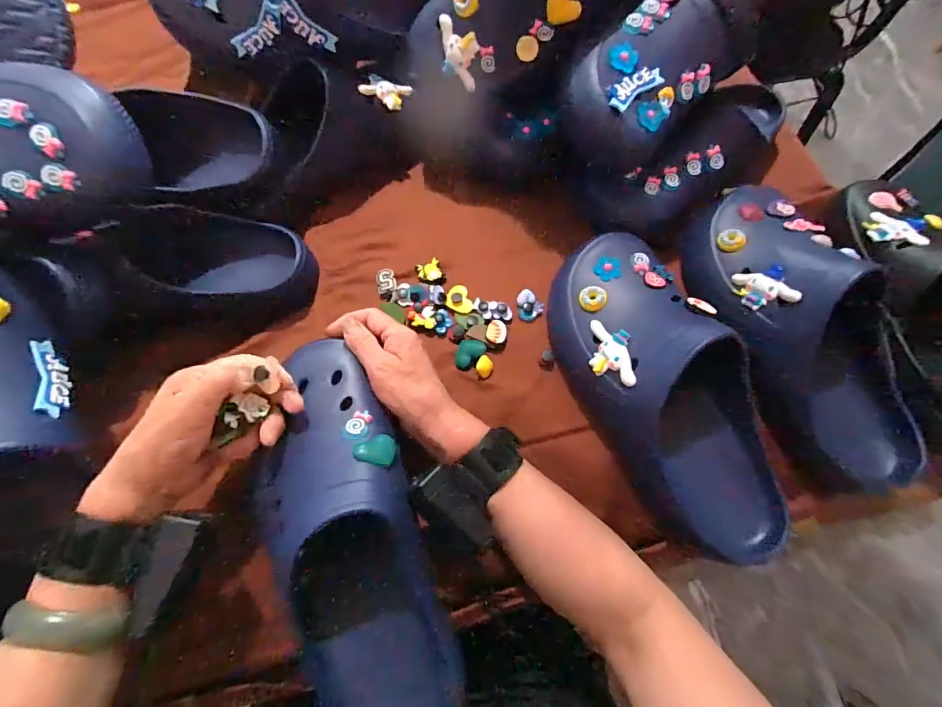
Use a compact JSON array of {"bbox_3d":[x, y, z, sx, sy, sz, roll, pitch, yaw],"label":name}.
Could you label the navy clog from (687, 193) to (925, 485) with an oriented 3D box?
[{"bbox_3d":[0.287,-0.036,0.385,0.102,0.084,0.291,-6,68,-3],"label":"navy clog"}]

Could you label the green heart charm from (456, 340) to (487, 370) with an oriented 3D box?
[{"bbox_3d":[-0.001,0.001,0.418,0.025,0.006,0.029,17,69,6],"label":"green heart charm"}]

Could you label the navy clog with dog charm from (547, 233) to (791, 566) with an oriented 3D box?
[{"bbox_3d":[0.161,0.024,0.368,0.116,0.085,0.286,-22,70,-10],"label":"navy clog with dog charm"}]

